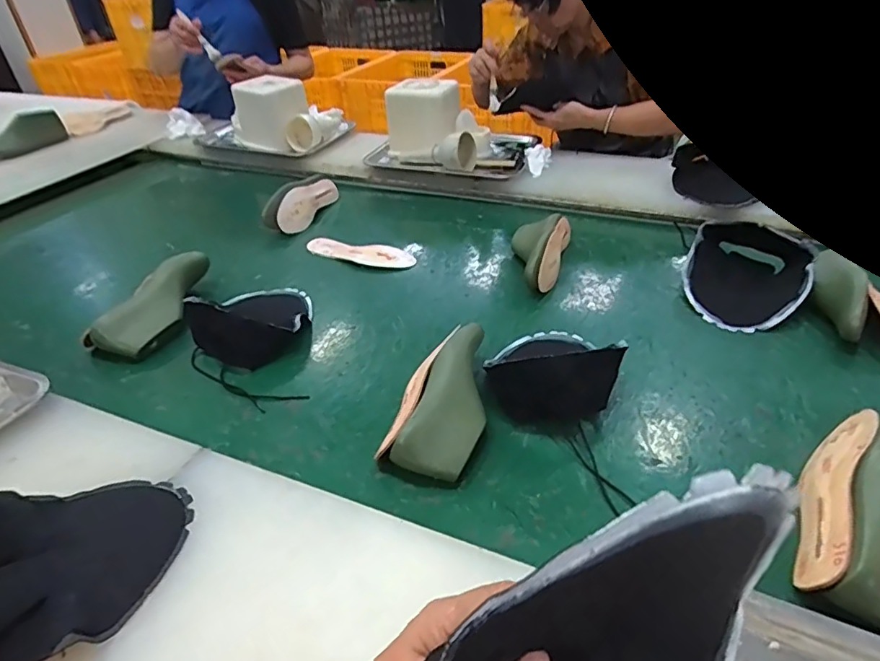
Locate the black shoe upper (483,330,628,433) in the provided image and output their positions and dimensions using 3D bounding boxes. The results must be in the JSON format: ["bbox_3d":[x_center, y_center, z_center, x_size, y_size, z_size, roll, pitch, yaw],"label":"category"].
[{"bbox_3d":[0.139,0.032,0.715,0.163,0.094,0.184,-8,38,-5],"label":"black shoe upper"}]

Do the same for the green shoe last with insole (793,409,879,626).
[{"bbox_3d":[0.421,0.179,0.517,0.122,0.071,0.223,17,42,24],"label":"green shoe last with insole"}]

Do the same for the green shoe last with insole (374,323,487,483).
[{"bbox_3d":[0.003,0.086,0.668,0.105,0.077,0.217,5,38,11],"label":"green shoe last with insole"}]

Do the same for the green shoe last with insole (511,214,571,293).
[{"bbox_3d":[0.175,-0.154,0.970,0.097,0.078,0.234,10,40,17],"label":"green shoe last with insole"}]

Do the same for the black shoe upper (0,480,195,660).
[{"bbox_3d":[-0.337,0.204,0.477,0.189,0.067,0.177,-2,38,2],"label":"black shoe upper"}]

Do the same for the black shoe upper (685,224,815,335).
[{"bbox_3d":[0.493,-0.090,0.864,0.174,0.076,0.205,19,43,26],"label":"black shoe upper"}]

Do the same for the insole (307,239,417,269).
[{"bbox_3d":[-0.157,-0.151,1.040,0.221,0.014,0.055,11,52,17],"label":"insole"}]

